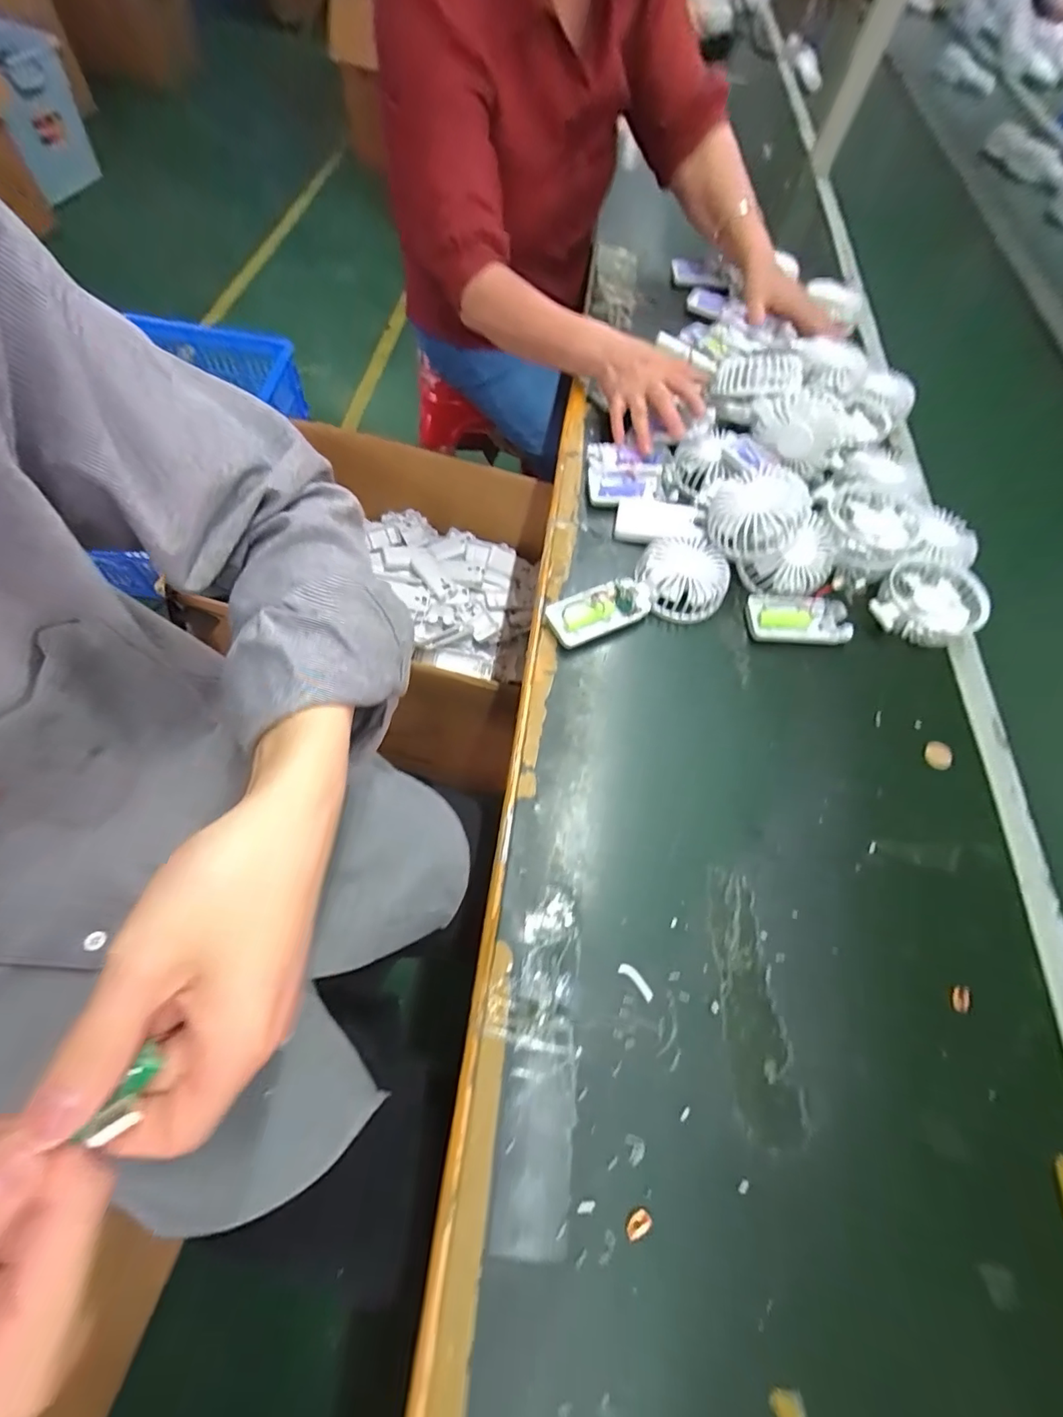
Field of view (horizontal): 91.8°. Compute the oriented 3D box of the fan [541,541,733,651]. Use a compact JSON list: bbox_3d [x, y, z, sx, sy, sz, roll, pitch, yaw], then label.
[{"bbox_3d":[0.096,-0.116,0.488,0.170,0.031,0.082,-14,66,-10],"label":"fan"}]

